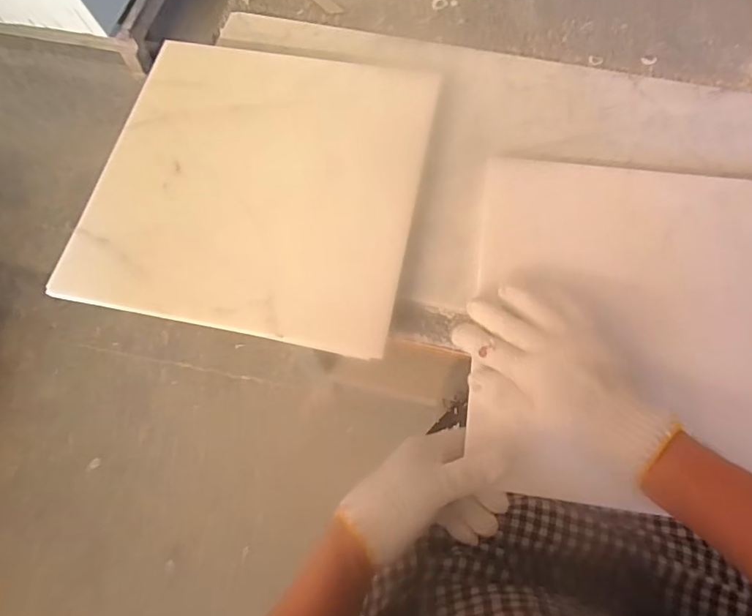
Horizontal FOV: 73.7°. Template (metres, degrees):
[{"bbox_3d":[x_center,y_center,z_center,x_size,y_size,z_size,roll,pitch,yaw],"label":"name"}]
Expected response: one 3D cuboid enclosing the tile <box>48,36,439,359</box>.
[{"bbox_3d":[-0.107,-0.122,0.477,0.290,0.014,0.299,12,72,2],"label":"tile"}]

